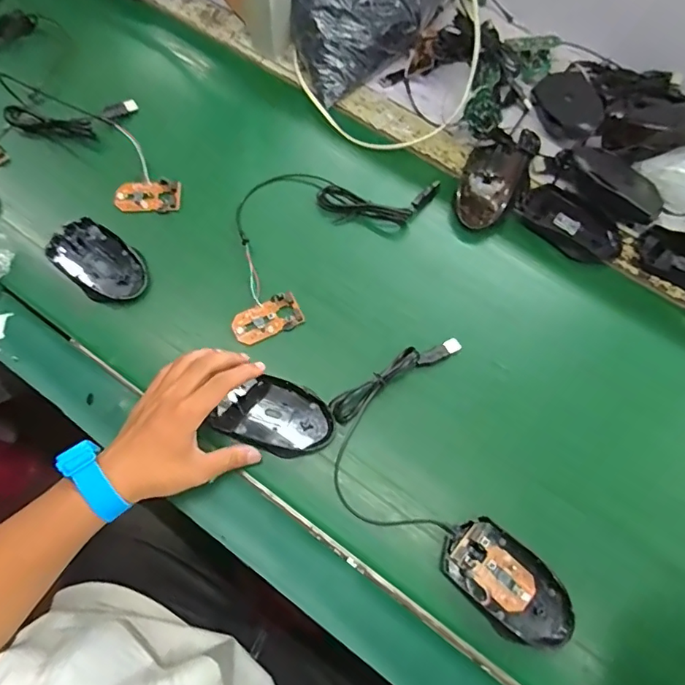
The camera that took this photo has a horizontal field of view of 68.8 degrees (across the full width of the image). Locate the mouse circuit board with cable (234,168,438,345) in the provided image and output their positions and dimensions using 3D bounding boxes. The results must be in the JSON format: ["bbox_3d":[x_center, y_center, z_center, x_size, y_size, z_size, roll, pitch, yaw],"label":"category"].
[{"bbox_3d":[-0.042,-0.124,0.539,0.148,0.025,0.267,41,73,14],"label":"mouse circuit board with cable"}]

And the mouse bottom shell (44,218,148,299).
[{"bbox_3d":[-0.252,-0.084,0.518,0.109,0.016,0.063,39,73,14],"label":"mouse bottom shell"}]

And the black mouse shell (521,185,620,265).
[{"bbox_3d":[0.257,-0.131,0.564,0.062,0.025,0.112,-42,74,-15],"label":"black mouse shell"}]

